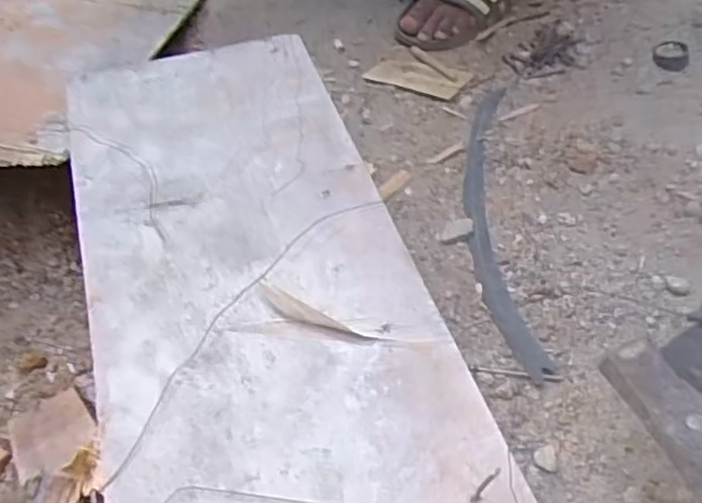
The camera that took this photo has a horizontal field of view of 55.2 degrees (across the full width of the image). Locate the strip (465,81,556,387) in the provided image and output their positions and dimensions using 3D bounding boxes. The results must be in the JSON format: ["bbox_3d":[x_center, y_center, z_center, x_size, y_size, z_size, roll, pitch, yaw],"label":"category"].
[{"bbox_3d":[0.140,-0.050,0.658,0.055,0.007,0.391,4,44,1],"label":"strip"}]

